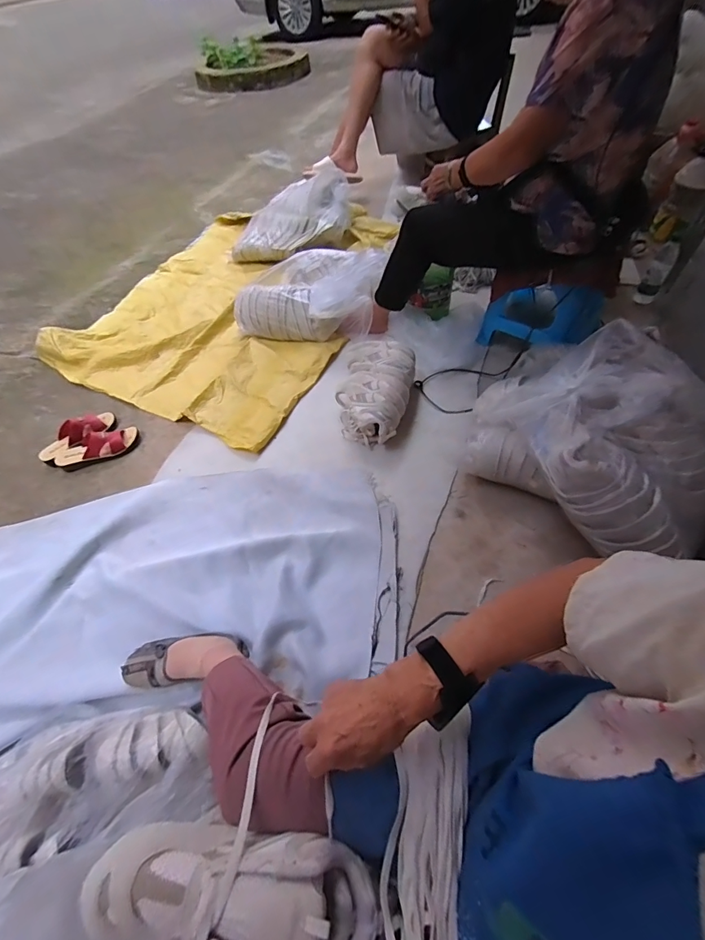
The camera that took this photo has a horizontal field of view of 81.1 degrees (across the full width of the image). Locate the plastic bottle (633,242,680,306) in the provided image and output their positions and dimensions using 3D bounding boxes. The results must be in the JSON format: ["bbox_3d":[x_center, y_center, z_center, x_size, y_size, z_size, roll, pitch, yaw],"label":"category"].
[{"bbox_3d":[1.060,-0.684,1.438,0.068,0.200,0.054,31,61,22],"label":"plastic bottle"}]

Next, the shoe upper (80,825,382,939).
[{"bbox_3d":[-0.110,0.396,0.383,0.263,0.069,0.090,6,53,0],"label":"shoe upper"}]

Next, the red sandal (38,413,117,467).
[{"bbox_3d":[-0.815,-0.110,1.210,0.093,0.085,0.225,37,64,24],"label":"red sandal"}]

